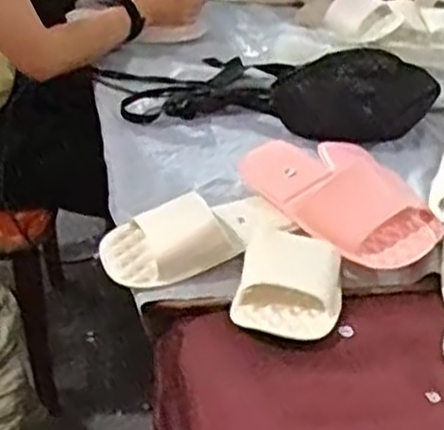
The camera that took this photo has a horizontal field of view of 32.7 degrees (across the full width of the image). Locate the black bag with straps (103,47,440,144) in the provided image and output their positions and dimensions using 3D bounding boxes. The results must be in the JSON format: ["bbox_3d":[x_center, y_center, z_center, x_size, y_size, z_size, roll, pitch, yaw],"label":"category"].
[{"bbox_3d":[0.060,-0.184,1.044,0.479,0.078,0.199,9,34,1],"label":"black bag with straps"}]

